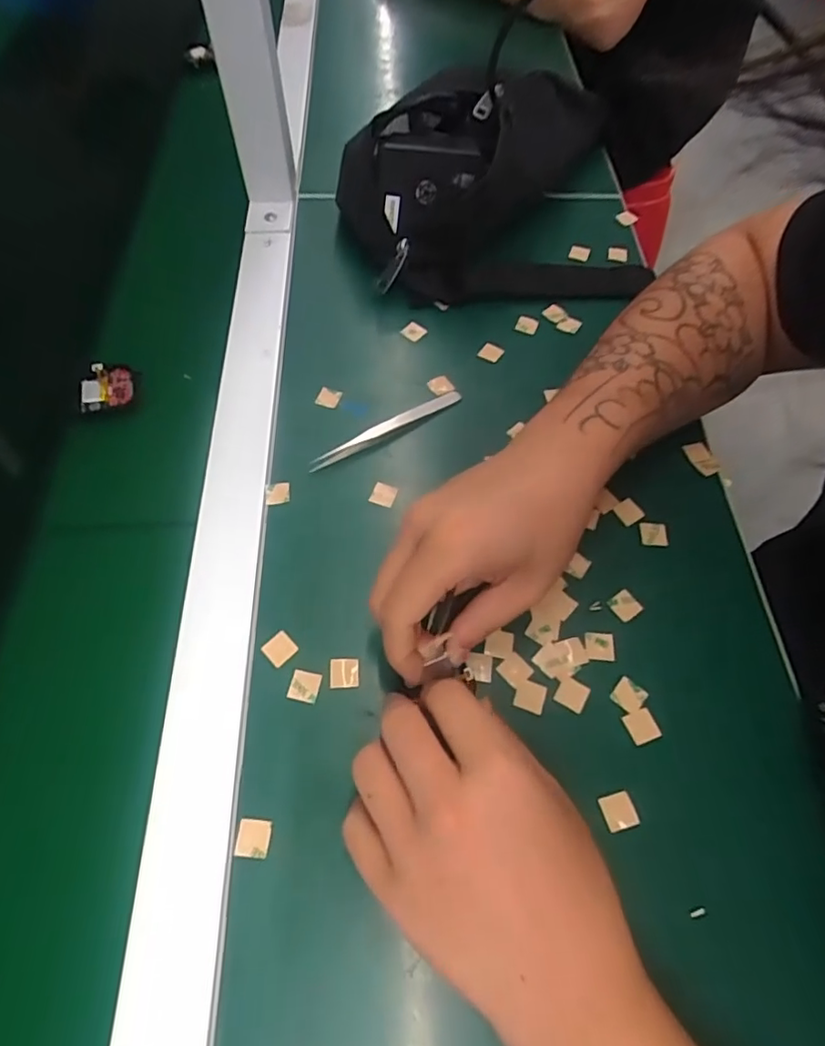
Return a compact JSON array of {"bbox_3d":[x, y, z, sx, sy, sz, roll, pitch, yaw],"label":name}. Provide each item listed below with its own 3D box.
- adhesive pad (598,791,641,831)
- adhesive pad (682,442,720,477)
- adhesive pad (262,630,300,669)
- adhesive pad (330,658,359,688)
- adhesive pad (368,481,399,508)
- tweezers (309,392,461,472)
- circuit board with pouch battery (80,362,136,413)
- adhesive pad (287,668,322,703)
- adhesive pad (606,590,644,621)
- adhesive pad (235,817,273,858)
[{"bbox_3d":[0.102,0.141,0.286,0.016,0.004,0.016,-13,60,-8],"label":"adhesive pad"},{"bbox_3d":[0.196,-0.044,0.394,0.013,0.004,0.025,-31,77,13],"label":"adhesive pad"},{"bbox_3d":[-0.073,0.069,0.320,0.015,0.004,0.016,-39,67,-21],"label":"adhesive pad"},{"bbox_3d":[-0.037,0.081,0.316,0.016,0.004,0.016,-1,59,-1],"label":"adhesive pad"},{"bbox_3d":[-0.018,-0.018,0.374,0.015,0.005,0.014,15,60,9],"label":"adhesive pad"},{"bbox_3d":[-0.015,-0.064,0.396,0.117,0.011,0.011,-31,64,-17],"label":"tweezers"},{"bbox_3d":[-0.214,-0.095,0.408,0.036,0.013,0.034,-9,60,-6],"label":"circuit board with pouch battery"},{"bbox_3d":[-0.058,0.086,0.310,0.015,0.004,0.015,9,60,5],"label":"adhesive pad"},{"bbox_3d":[0.124,0.048,0.342,0.016,0.004,0.015,-33,68,-9],"label":"adhesive pad"},{"bbox_3d":[-0.075,0.148,0.275,0.016,0.004,0.016,2,59,1],"label":"adhesive pad"}]

